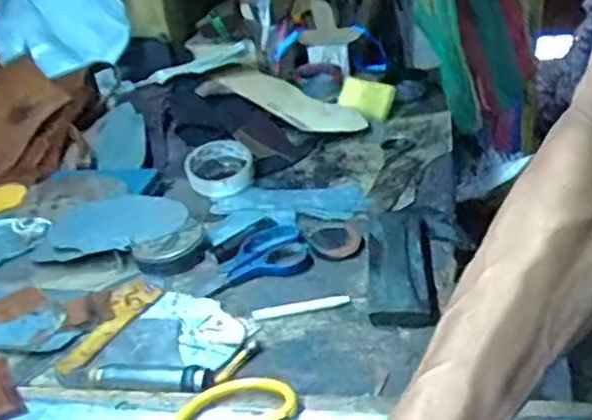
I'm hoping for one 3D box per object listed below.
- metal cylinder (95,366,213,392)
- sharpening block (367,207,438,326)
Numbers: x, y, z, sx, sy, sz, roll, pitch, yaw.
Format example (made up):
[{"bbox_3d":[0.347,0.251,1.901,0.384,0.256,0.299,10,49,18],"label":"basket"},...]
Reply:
[{"bbox_3d":[-0.115,0.131,0.516,0.102,0.017,0.025,3,31,20],"label":"metal cylinder"},{"bbox_3d":[0.096,0.049,0.612,0.060,0.022,0.168,-3,32,7],"label":"sharpening block"}]

